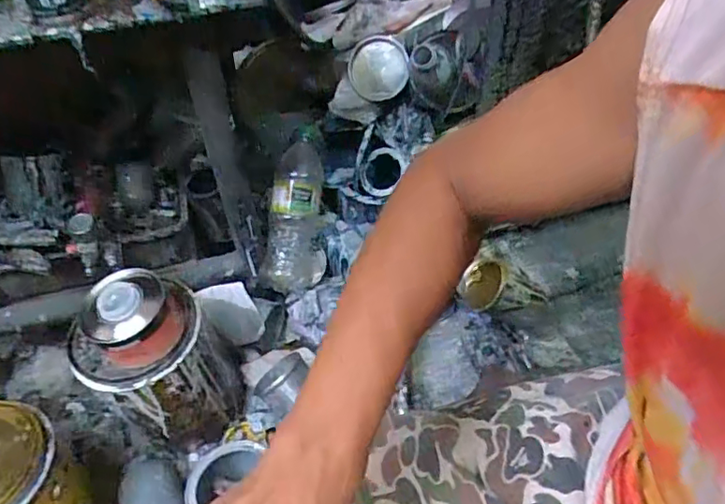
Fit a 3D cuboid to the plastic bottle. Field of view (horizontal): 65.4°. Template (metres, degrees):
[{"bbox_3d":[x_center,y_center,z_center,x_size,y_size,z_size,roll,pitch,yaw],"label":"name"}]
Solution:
[{"bbox_3d":[-0.102,-0.065,0.869,0.078,0.247,0.084,5,6,-1],"label":"plastic bottle"}]

